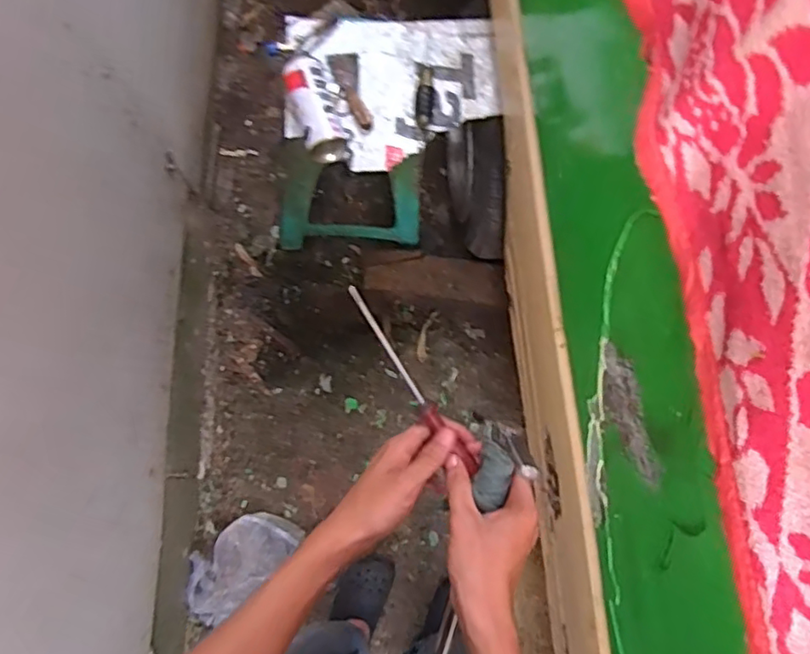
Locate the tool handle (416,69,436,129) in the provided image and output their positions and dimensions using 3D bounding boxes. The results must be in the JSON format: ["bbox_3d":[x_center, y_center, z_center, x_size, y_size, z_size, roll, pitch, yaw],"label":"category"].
[{"bbox_3d":[0.036,-0.398,1.050,0.031,0.028,0.105,7,76,1],"label":"tool handle"}]

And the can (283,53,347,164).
[{"bbox_3d":[-0.146,-0.359,0.996,0.066,0.057,0.176,-17,76,-5],"label":"can"}]

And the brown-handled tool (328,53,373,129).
[{"bbox_3d":[-0.092,-0.409,1.056,0.048,0.025,0.143,-15,76,-4],"label":"brown-handled tool"}]

